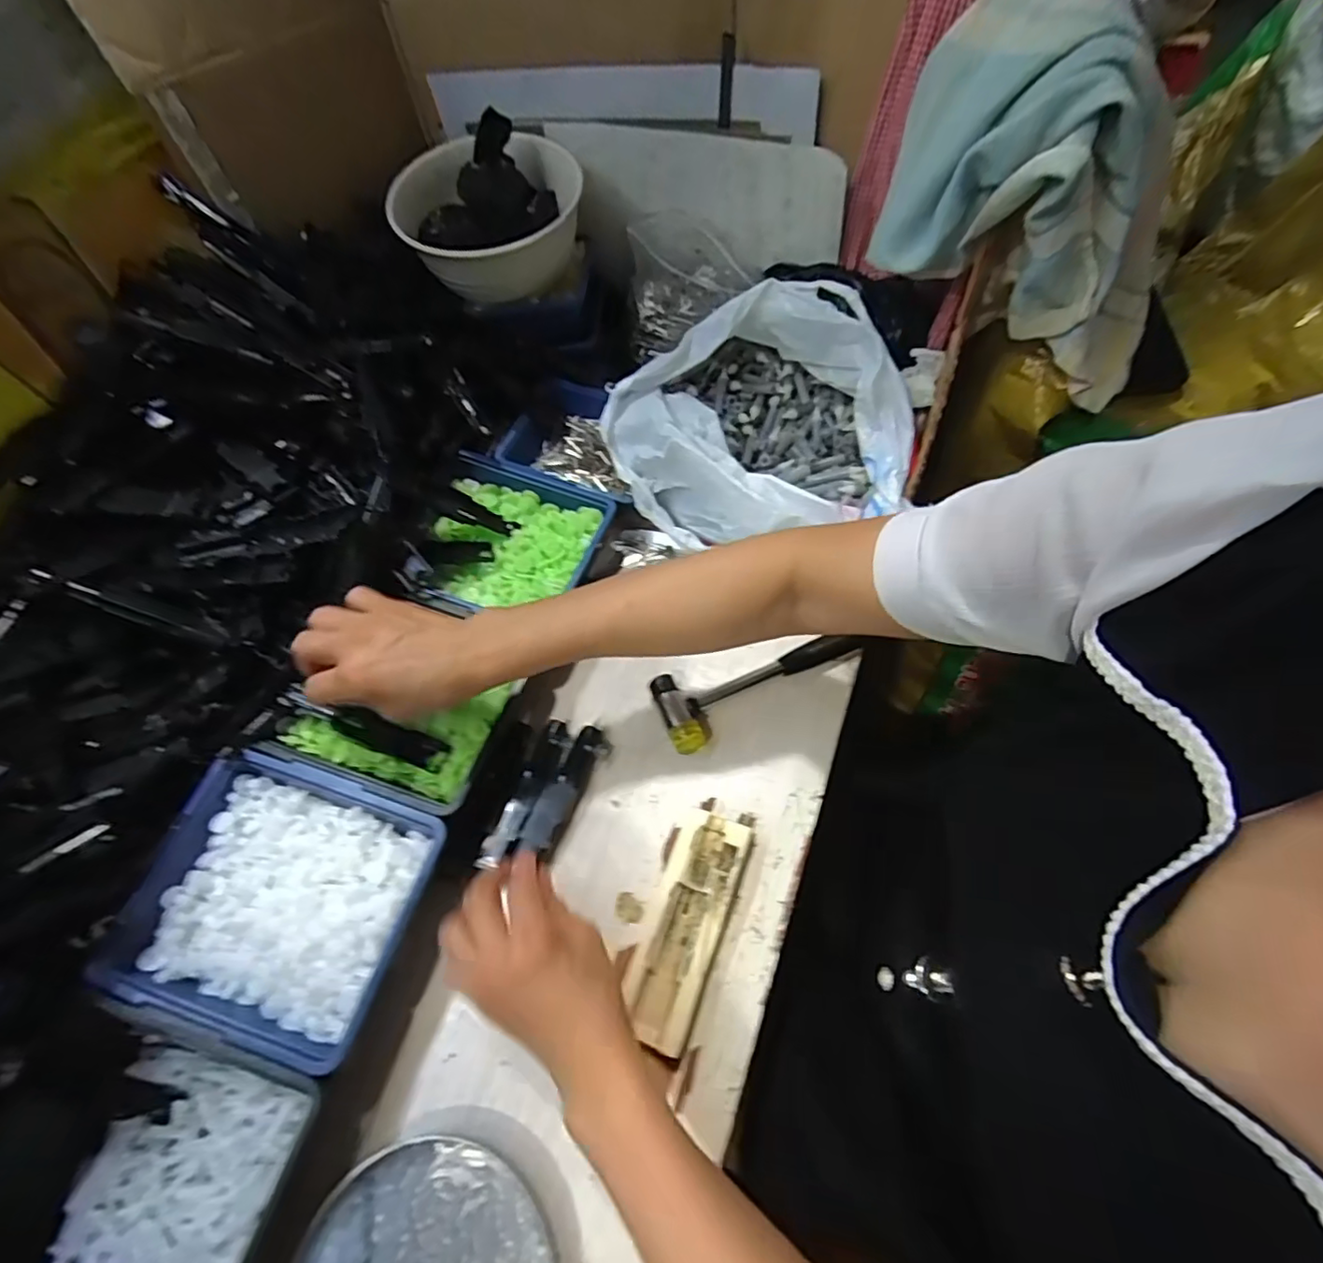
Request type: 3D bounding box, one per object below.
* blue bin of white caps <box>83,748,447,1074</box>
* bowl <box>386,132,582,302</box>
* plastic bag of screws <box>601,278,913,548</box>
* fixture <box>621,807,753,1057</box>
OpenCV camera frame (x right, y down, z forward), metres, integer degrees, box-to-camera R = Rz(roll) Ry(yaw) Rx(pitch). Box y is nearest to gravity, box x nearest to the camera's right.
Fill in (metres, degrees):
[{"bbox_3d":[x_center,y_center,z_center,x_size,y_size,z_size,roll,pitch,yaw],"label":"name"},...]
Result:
[{"bbox_3d":[-0.239,0.168,0.388,0.160,0.040,0.145,17,66,7],"label":"blue bin of white caps"},{"bbox_3d":[-0.153,-0.364,0.551,0.155,0.083,0.155,-2,60,4],"label":"bowl"},{"bbox_3d":[0.079,-0.189,0.523,0.250,0.118,0.225,3,60,8],"label":"plastic bag of screws"},{"bbox_3d":[0.017,0.185,0.387,0.048,0.019,0.136,20,66,8],"label":"fixture"}]

